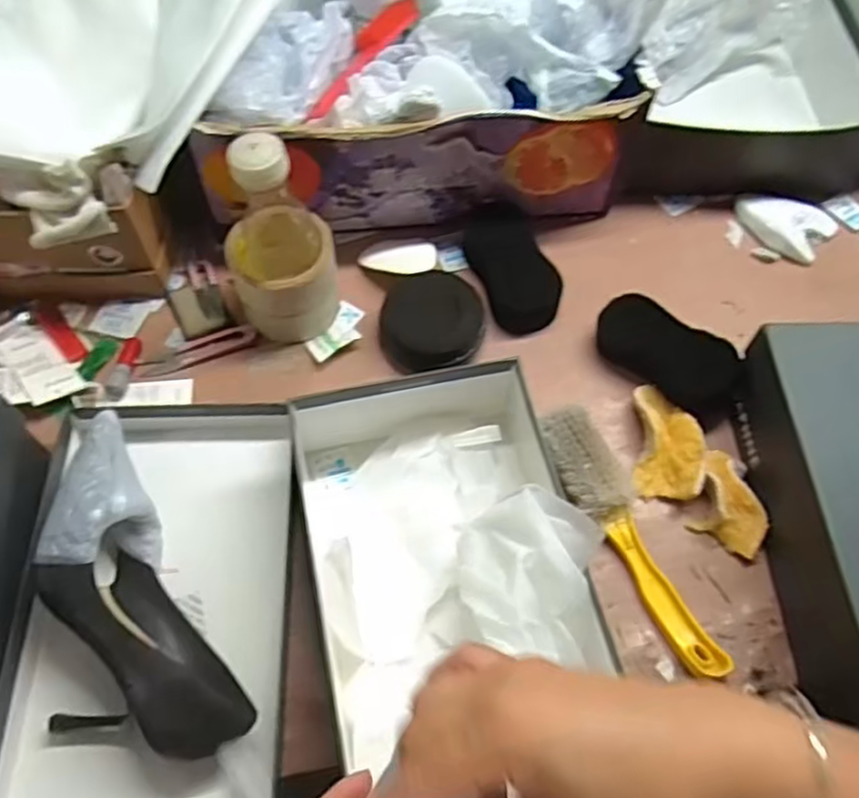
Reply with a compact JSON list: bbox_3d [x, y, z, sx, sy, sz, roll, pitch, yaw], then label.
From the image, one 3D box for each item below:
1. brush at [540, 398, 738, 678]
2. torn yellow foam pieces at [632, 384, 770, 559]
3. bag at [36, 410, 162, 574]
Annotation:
[{"bbox_3d":[0.148,0.107,0.560,0.046,0.034,0.225,-20,65,-12],"label":"brush"},{"bbox_3d":[0.210,0.058,0.590,0.072,0.032,0.157,-31,67,-17],"label":"torn yellow foam pieces"},{"bbox_3d":[-0.236,0.070,0.536,0.060,0.070,0.117,-3,62,-4],"label":"bag"}]

